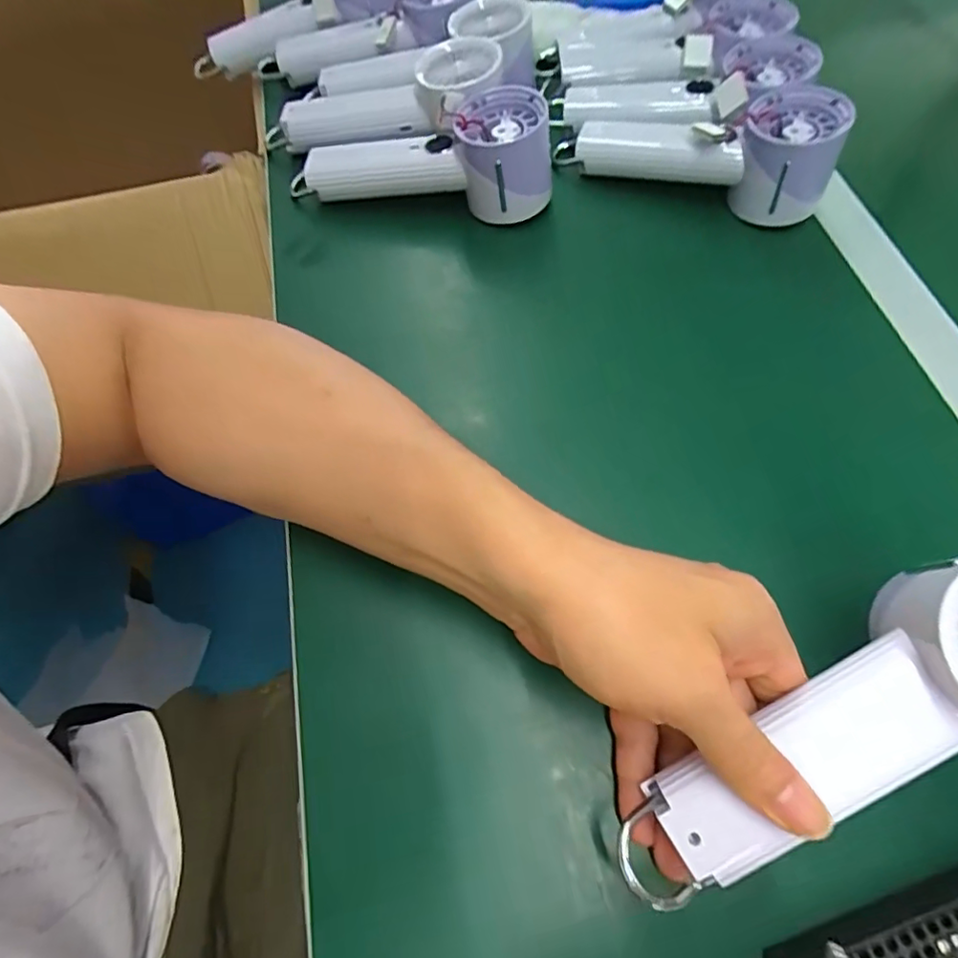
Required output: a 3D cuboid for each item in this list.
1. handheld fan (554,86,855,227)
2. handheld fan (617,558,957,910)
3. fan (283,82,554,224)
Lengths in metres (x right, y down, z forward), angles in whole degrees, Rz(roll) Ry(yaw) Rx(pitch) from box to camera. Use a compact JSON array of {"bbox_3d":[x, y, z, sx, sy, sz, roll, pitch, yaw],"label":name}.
[{"bbox_3d":[0.151,-0.234,0.382,0.180,0.055,0.072,19,66,11],"label":"handheld fan"},{"bbox_3d":[0.134,0.092,0.198,0.187,0.032,0.063,-36,66,9],"label":"handheld fan"},{"bbox_3d":[-0.044,-0.229,0.382,0.189,0.057,0.060,10,64,7],"label":"fan"}]

